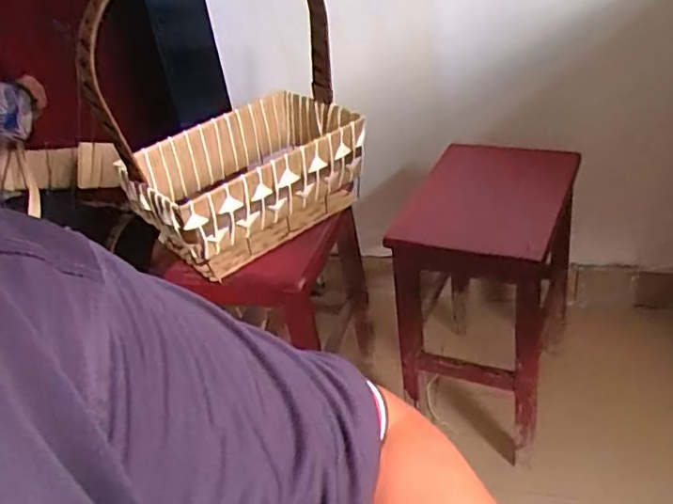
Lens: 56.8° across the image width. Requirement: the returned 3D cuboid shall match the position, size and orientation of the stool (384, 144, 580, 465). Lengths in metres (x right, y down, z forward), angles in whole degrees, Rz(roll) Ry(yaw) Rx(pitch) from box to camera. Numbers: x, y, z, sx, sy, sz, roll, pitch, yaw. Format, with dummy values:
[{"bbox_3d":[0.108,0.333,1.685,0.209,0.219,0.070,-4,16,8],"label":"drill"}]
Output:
[{"bbox_3d":[0.276,0.088,1.134,0.236,0.458,0.360,12,37,24],"label":"stool"}]

